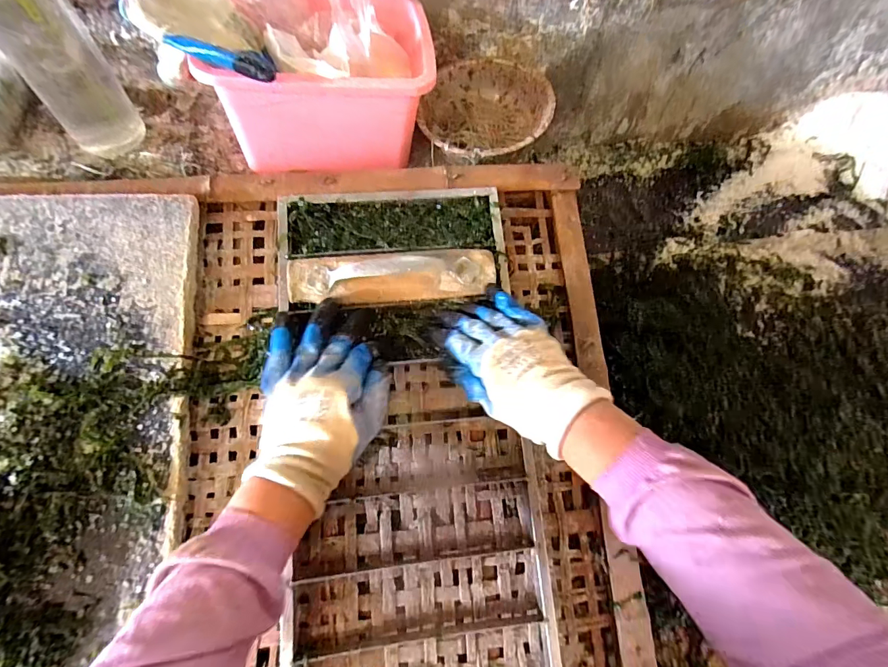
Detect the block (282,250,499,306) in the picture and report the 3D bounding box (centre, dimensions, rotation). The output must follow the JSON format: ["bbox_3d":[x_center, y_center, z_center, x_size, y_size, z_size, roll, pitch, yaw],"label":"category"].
[{"bbox_3d":[-0.050,-0.059,0.429,0.212,0.037,0.052,-5,89,-8],"label":"block"}]

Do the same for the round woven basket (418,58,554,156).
[{"bbox_3d":[0.061,-0.327,0.637,0.189,0.062,0.199,-7,63,-7],"label":"round woven basket"}]

